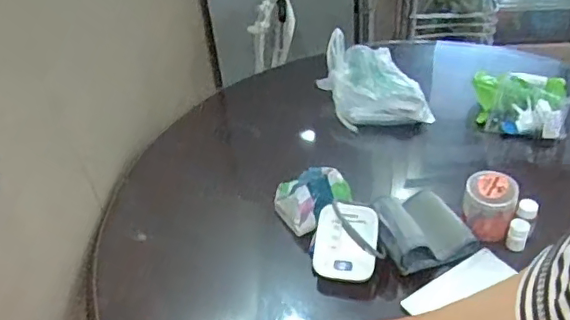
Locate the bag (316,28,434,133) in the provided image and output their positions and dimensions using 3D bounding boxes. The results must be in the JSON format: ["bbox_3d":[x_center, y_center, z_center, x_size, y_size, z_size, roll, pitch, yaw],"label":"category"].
[{"bbox_3d":[0.204,-0.181,1.305,0.239,0.157,0.218,-4,40,2],"label":"bag"}]

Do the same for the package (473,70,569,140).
[{"bbox_3d":[0.517,-0.132,1.226,0.189,0.084,0.154,5,41,12],"label":"package"}]

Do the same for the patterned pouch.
[{"bbox_3d":[0.054,0.074,1.025,0.139,0.086,0.090,-9,40,-4],"label":"patterned pouch"}]

